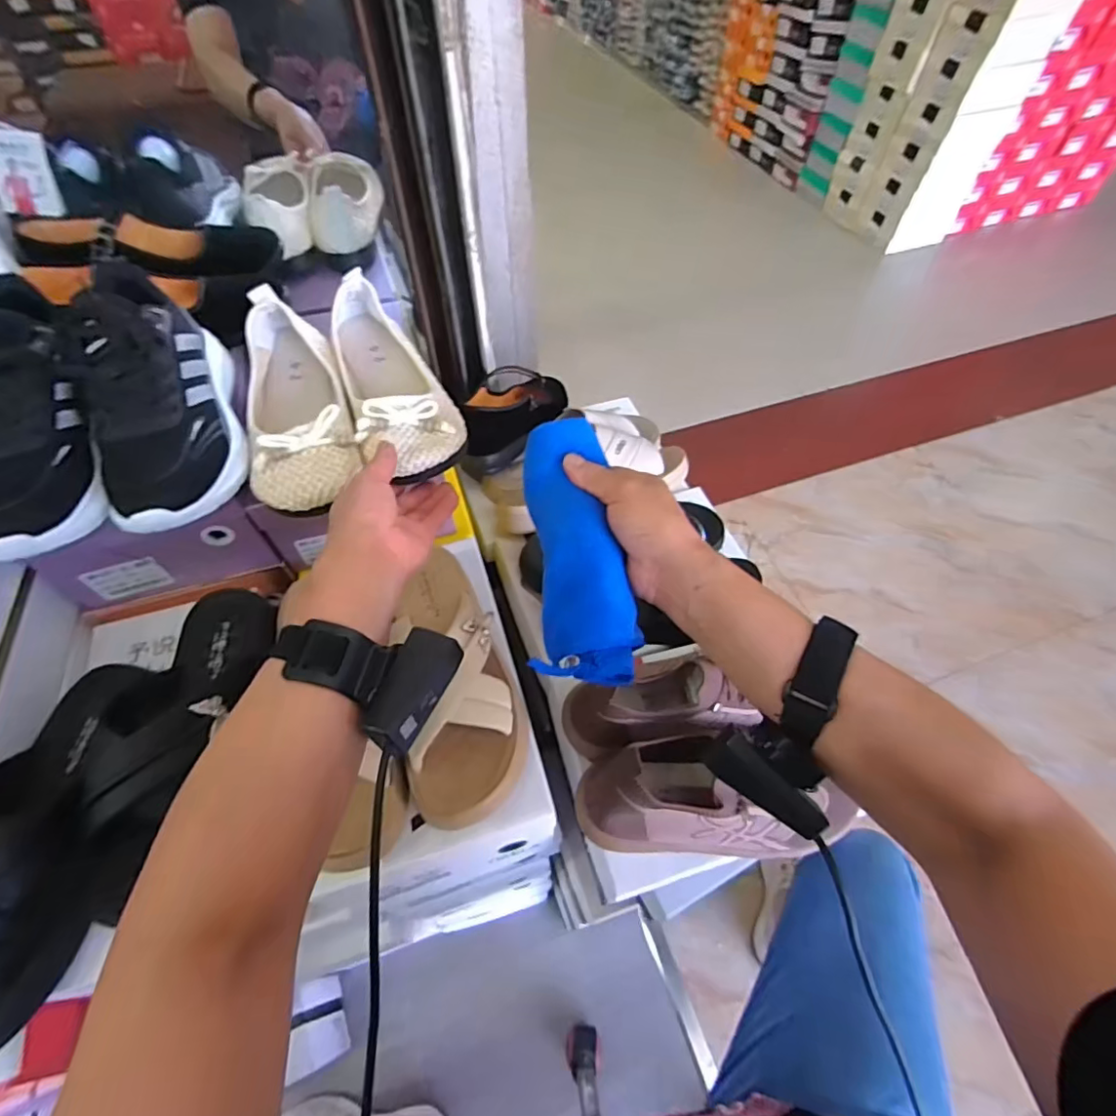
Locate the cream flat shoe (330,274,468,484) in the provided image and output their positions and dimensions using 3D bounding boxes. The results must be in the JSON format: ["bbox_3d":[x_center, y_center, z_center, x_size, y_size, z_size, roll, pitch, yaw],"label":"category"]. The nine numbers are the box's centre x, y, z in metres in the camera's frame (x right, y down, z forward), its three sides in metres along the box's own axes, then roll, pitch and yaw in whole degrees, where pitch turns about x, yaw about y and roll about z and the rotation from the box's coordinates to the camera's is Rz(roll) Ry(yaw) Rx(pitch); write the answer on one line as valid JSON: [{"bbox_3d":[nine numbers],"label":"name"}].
[{"bbox_3d":[-0.157,-0.172,0.516,0.091,0.066,0.246,-21,58,-14],"label":"cream flat shoe"}]

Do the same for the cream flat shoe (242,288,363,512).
[{"bbox_3d":[-0.235,-0.142,0.502,0.082,0.072,0.248,-17,57,-11],"label":"cream flat shoe"}]

